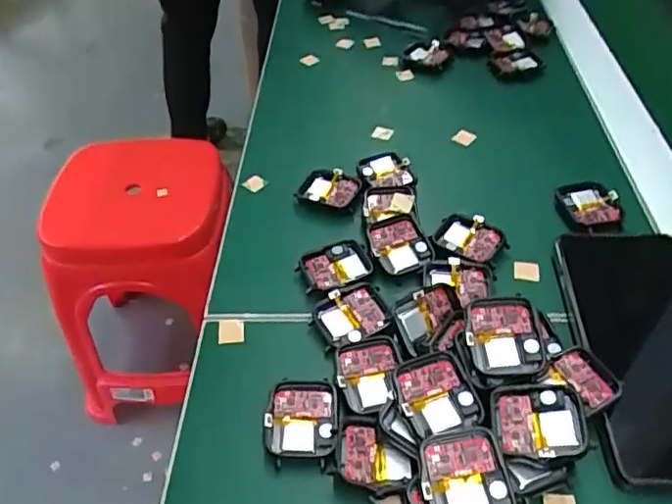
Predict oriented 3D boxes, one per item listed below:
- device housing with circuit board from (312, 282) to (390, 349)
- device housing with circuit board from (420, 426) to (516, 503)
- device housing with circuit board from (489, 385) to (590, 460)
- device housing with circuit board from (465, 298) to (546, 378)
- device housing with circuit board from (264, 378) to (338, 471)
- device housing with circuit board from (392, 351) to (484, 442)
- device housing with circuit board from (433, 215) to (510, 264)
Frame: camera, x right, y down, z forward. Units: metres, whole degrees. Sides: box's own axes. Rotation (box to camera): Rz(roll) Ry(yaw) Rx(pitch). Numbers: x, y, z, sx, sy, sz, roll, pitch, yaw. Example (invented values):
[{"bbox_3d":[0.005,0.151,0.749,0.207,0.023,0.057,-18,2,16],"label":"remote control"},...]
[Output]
[{"bbox_3d":[0.010,0.038,0.355,0.043,0.011,0.035,-15,48,-13],"label":"device housing with circuit board"},{"bbox_3d":[0.058,0.102,0.264,0.038,0.006,0.042,-13,61,-4],"label":"device housing with circuit board"},{"bbox_3d":[0.096,0.080,0.282,0.039,0.010,0.037,0,46,2],"label":"device housing with circuit board"},{"bbox_3d":[0.087,0.043,0.305,0.038,0.006,0.042,-4,60,3],"label":"device housing with circuit board"},{"bbox_3d":[-0.018,0.089,0.312,0.037,0.016,0.042,-1,46,1],"label":"device housing with circuit board"},{"bbox_3d":[0.049,0.071,0.295,0.039,0.008,0.042,-14,47,-11],"label":"device housing with circuit board"},{"bbox_3d":[0.090,-0.009,0.395,0.044,0.012,0.036,32,55,28],"label":"device housing with circuit board"}]

